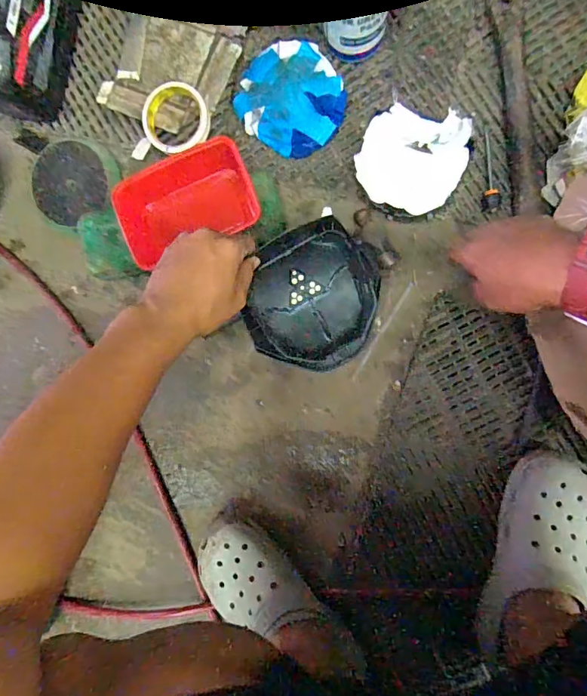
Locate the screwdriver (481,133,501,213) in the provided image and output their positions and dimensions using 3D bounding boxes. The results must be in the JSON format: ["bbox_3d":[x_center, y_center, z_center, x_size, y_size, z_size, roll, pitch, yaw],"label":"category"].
[{"bbox_3d":[0.257,-0.232,0.579,0.022,0.027,0.107,-2,79,8],"label":"screwdriver"}]

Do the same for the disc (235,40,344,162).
[{"bbox_3d":[-0.004,-0.346,0.611,0.137,0.018,0.153,-39,86,6],"label":"disc"}]

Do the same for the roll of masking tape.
[{"bbox_3d":[-0.167,-0.328,0.627,0.092,0.020,0.087,0,90,7],"label":"roll of masking tape"}]

